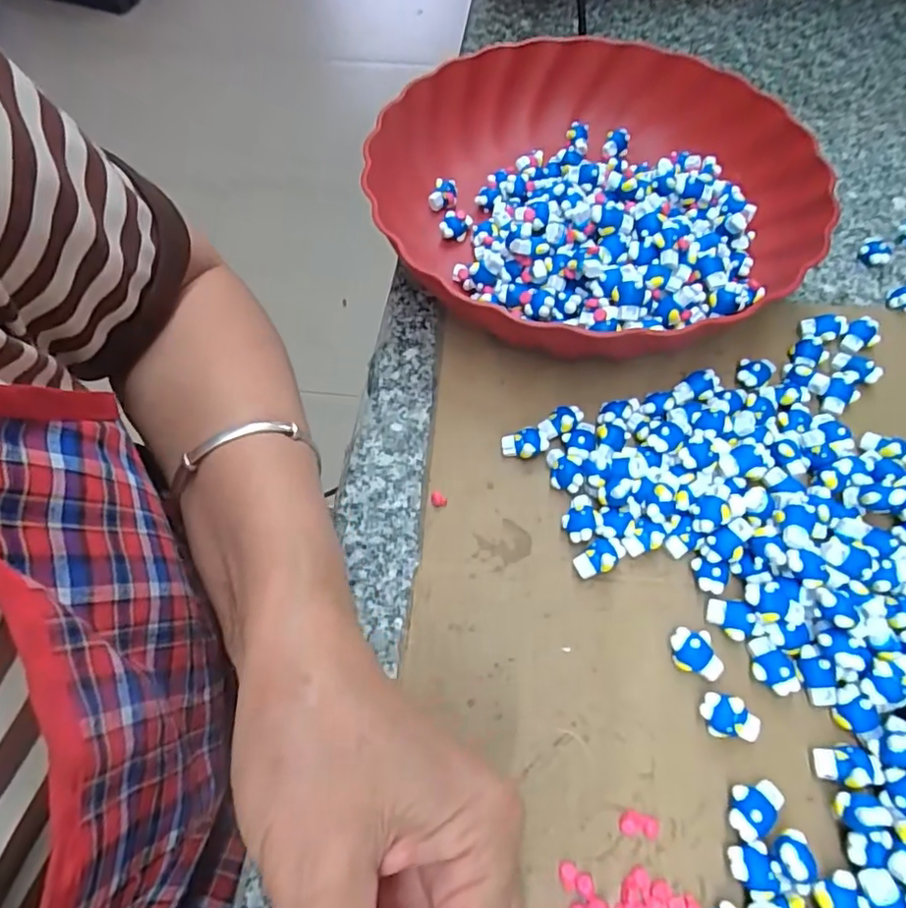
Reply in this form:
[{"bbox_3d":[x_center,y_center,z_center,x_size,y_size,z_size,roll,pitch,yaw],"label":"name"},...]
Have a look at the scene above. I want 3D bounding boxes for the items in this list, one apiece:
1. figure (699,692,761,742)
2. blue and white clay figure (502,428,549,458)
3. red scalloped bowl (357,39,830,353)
[{"bbox_3d":[0.106,0.100,0.224,0.022,0.009,0.014,8,62,5],"label":"figure"},{"bbox_3d":[0.035,-0.004,0.282,0.022,0.013,0.012,-5,62,-2],"label":"blue and white clay figure"},{"bbox_3d":[0.078,-0.152,0.341,0.240,0.052,0.226,0,62,0],"label":"red scalloped bowl"}]

